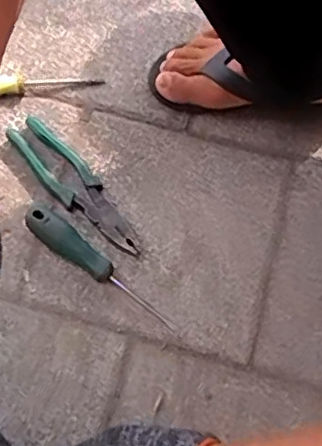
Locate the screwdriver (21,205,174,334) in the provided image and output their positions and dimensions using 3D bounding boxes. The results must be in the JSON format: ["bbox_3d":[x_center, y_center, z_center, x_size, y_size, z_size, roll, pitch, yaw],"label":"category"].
[{"bbox_3d":[-0.065,0.044,0.641,0.198,0.035,0.029,36,71,11],"label":"screwdriver"}]

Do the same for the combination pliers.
[{"bbox_3d":[-0.097,-0.043,0.675,0.049,0.015,0.206,-38,74,-16],"label":"combination pliers"}]

